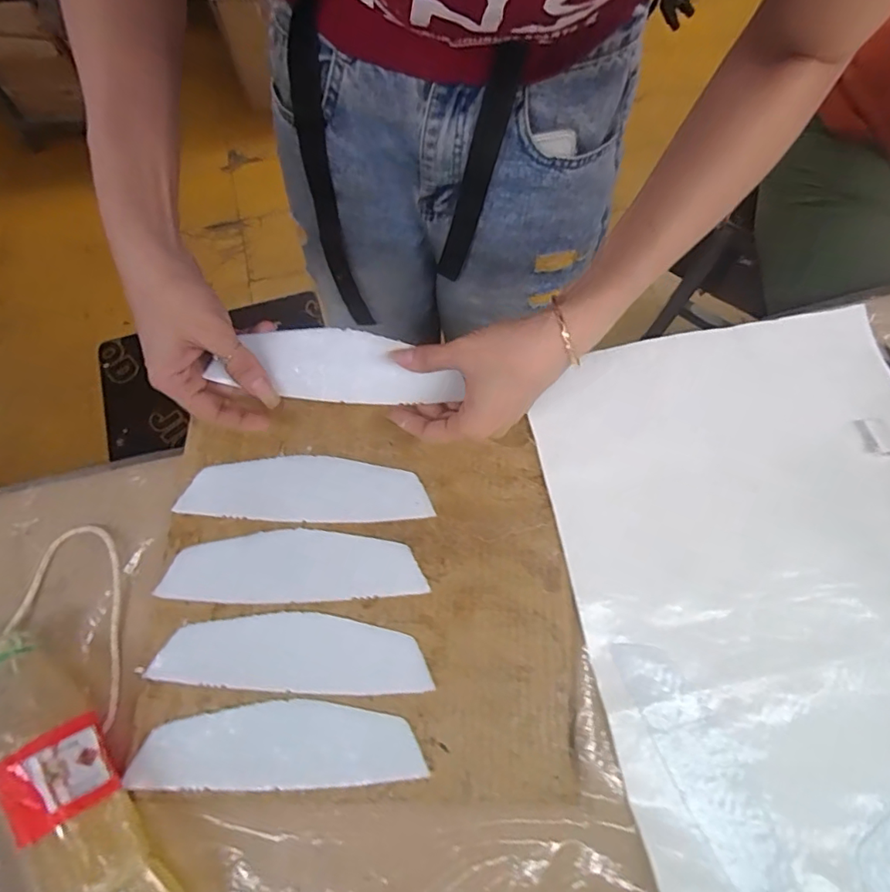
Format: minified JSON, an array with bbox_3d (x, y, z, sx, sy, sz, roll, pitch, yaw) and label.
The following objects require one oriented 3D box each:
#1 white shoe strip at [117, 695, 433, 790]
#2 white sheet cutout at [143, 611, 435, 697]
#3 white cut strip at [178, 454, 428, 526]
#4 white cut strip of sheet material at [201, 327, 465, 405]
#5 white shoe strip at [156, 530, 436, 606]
[{"bbox_3d":[-0.105,0.191,0.332,0.176,0.005,0.049,0,70,-1],"label":"white shoe strip"},{"bbox_3d":[-0.100,0.139,0.351,0.175,0.004,0.049,5,71,-1],"label":"white sheet cutout"},{"bbox_3d":[-0.103,0.032,0.390,0.178,0.004,0.048,2,74,-2],"label":"white cut strip"},{"bbox_3d":[-0.075,-0.057,0.372,0.168,0.005,0.050,5,99,-6],"label":"white cut strip of sheet material"},{"bbox_3d":[-0.107,0.085,0.369,0.176,0.004,0.049,-2,70,-1],"label":"white shoe strip"}]

